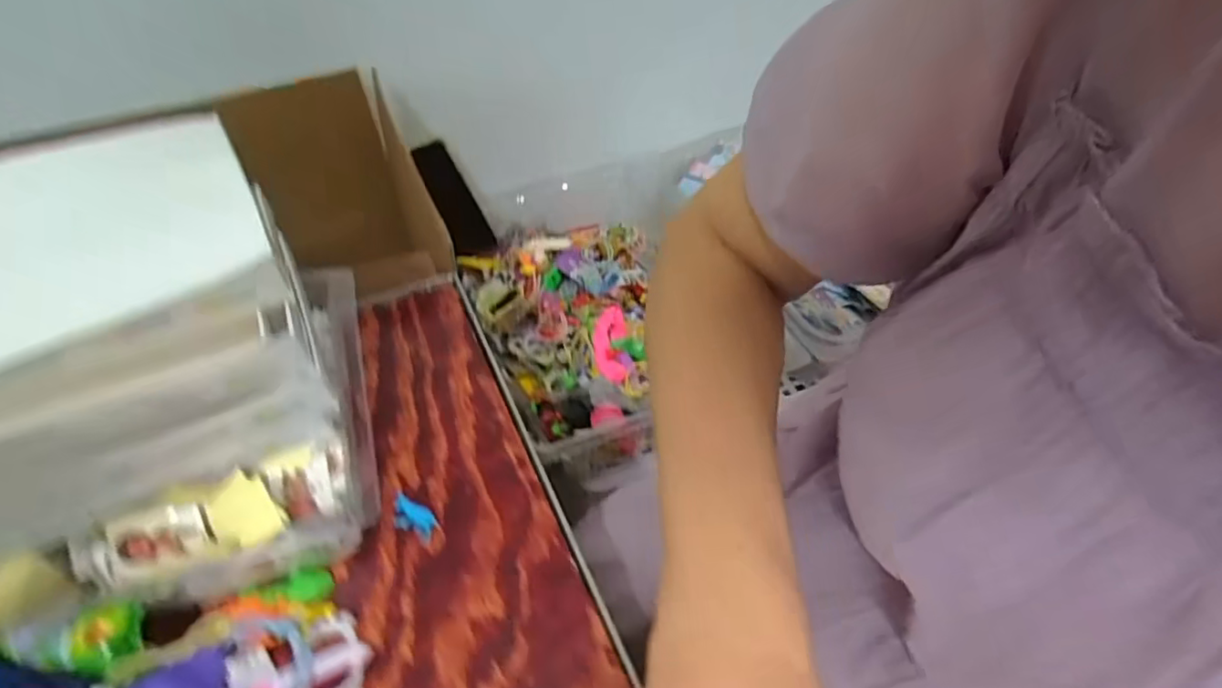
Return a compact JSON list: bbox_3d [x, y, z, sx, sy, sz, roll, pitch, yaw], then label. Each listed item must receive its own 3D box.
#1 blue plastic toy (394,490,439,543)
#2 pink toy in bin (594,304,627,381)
[{"bbox_3d":[-0.120,0.104,0.377,0.032,0.007,0.017,20,52,17],"label":"blue plastic toy"},{"bbox_3d":[-0.001,-0.001,0.747,0.039,0.030,0.095,1,49,1],"label":"pink toy in bin"}]

